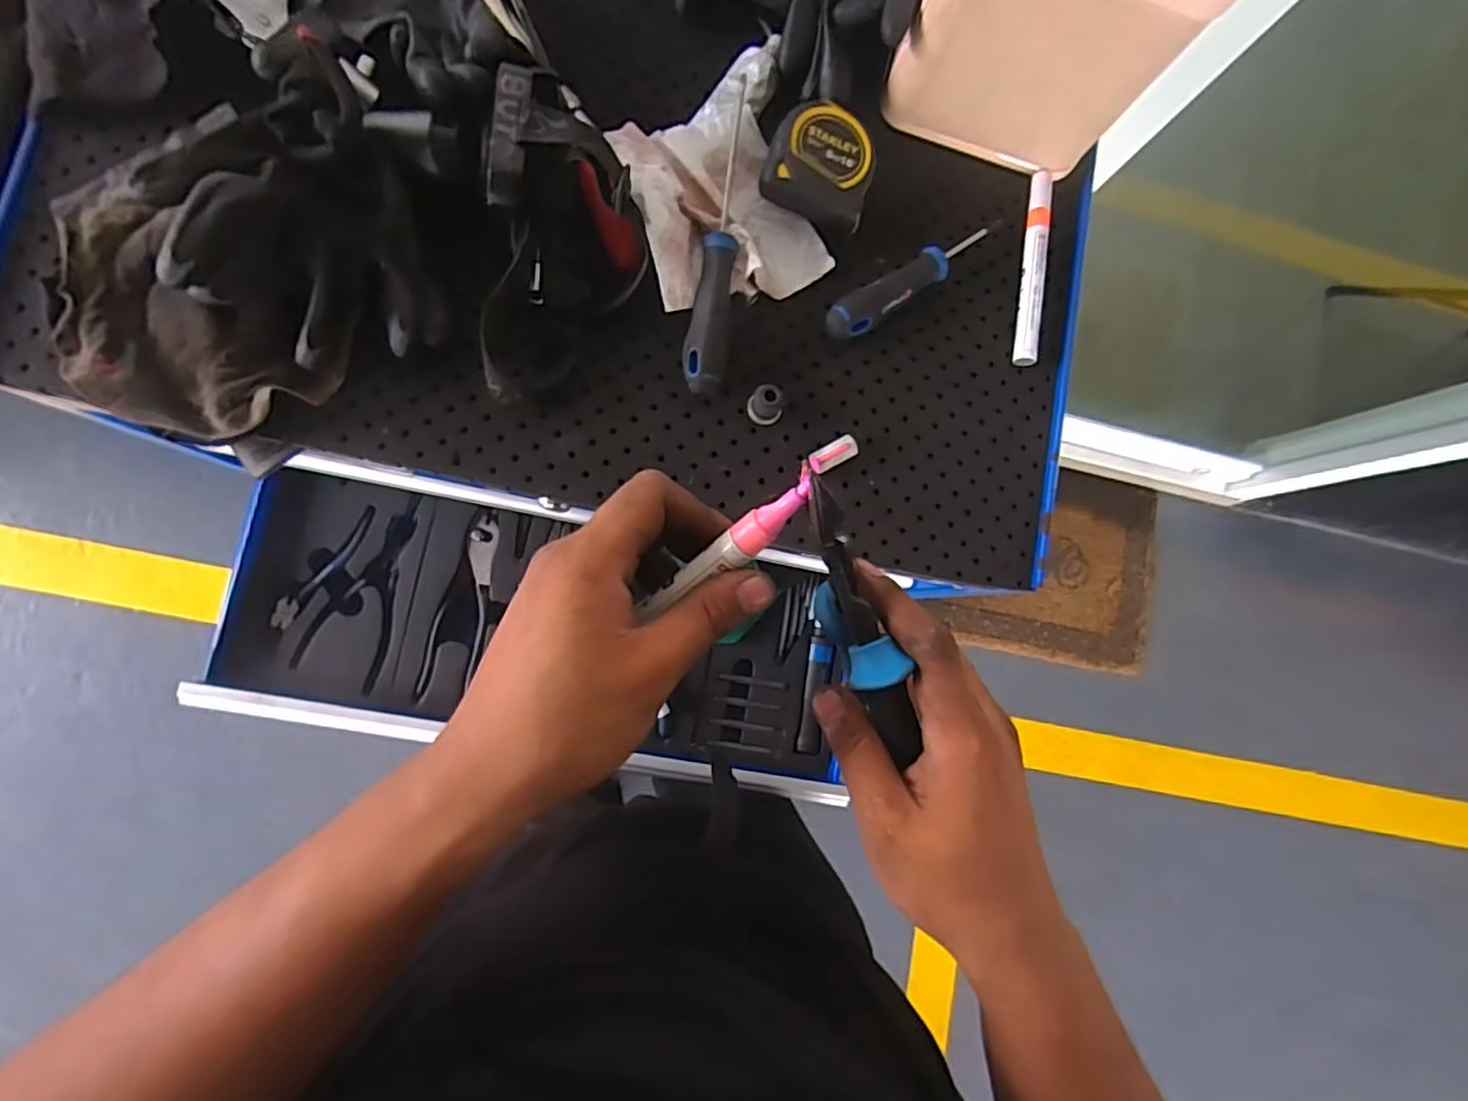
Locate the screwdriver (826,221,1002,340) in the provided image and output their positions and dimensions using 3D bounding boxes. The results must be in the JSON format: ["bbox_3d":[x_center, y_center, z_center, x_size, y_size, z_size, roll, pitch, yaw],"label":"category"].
[{"bbox_3d":[0.128,-0.191,0.446,0.152,0.021,0.024,-34,90,-10],"label":"screwdriver"}]

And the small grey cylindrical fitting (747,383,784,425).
[{"bbox_3d":[0.022,-0.095,0.423,0.023,0.024,0.021,1,84,-8],"label":"small grey cylindrical fitting"}]

